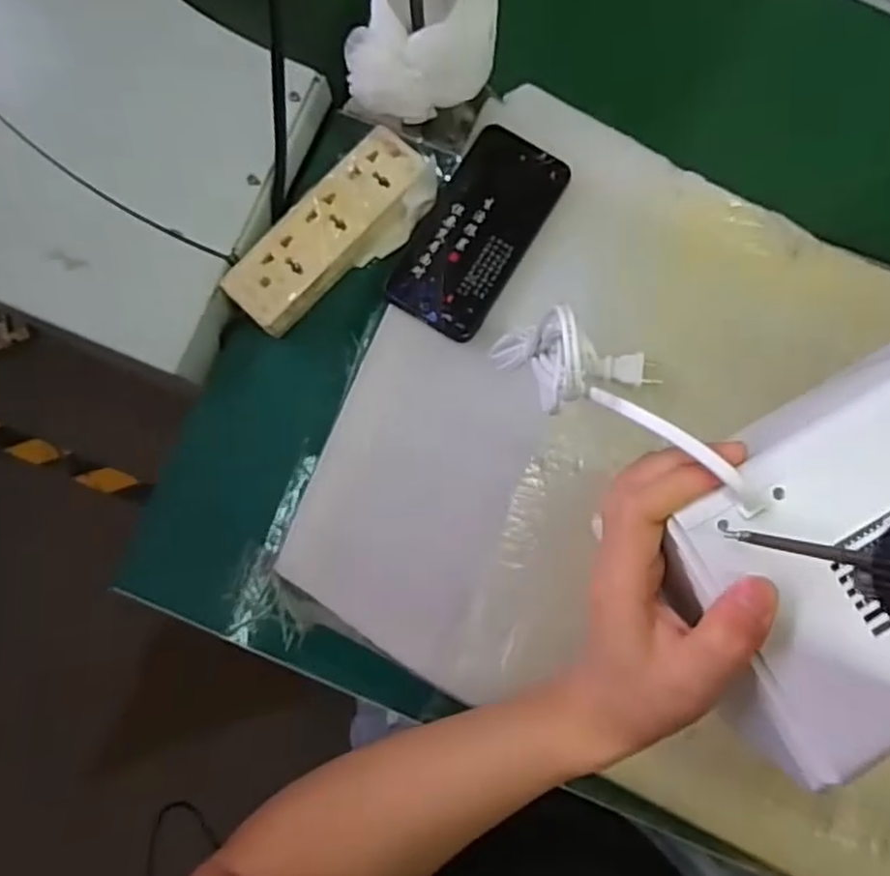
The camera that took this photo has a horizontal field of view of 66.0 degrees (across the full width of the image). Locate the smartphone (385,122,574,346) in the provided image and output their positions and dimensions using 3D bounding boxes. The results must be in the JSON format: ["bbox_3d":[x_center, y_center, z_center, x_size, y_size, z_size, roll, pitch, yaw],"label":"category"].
[{"bbox_3d":[0.022,-0.150,0.498,0.078,0.009,0.151,31,83,5],"label":"smartphone"}]

